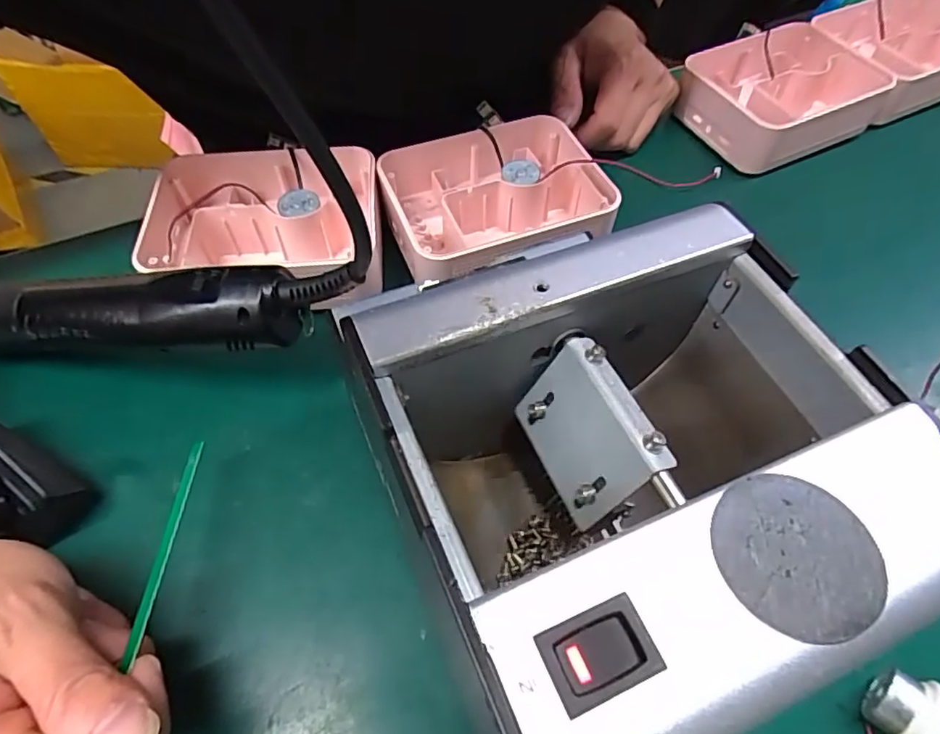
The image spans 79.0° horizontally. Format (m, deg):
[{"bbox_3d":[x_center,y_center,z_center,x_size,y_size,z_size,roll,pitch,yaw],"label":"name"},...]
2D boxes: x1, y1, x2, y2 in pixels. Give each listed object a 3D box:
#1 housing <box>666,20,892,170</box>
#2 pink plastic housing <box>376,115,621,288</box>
[{"bbox_3d":[0.232,-0.203,0.428,0.127,0.039,0.106,-23,63,-17],"label":"housing"},{"bbox_3d":[0.012,-0.104,0.360,0.127,0.046,0.100,-13,61,-10],"label":"pink plastic housing"}]

